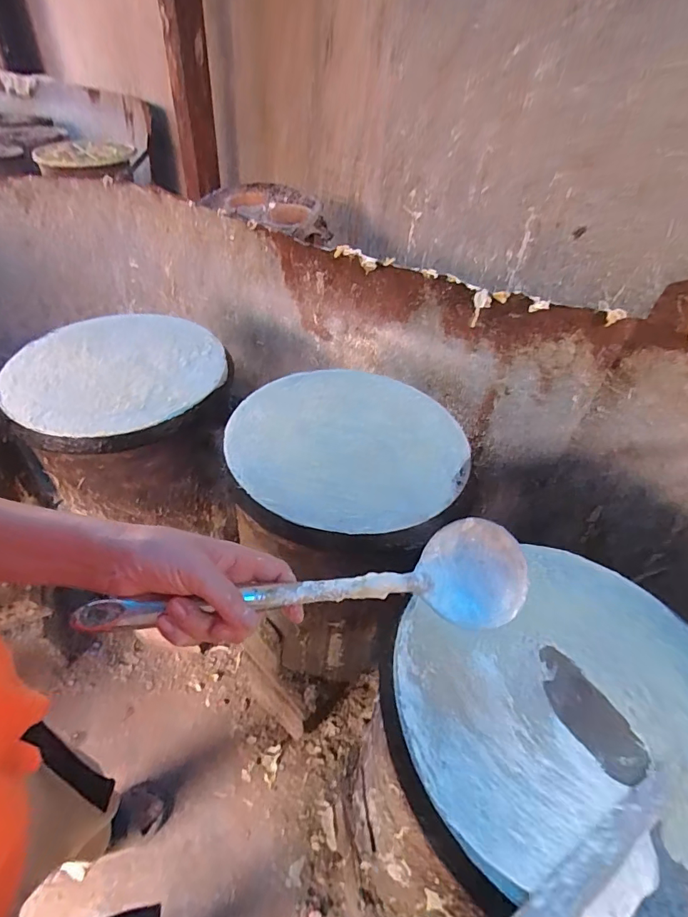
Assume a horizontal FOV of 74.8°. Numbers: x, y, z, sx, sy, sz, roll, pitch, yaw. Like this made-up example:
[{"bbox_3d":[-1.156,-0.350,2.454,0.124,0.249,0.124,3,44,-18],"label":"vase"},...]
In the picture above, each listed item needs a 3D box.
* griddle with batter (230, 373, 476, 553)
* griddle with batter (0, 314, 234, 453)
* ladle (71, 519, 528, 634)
[{"bbox_3d":[0.005,-0.025,0.694,0.356,0.020,0.376,8,43,1],"label":"griddle with batter"},{"bbox_3d":[-0.398,-0.159,0.805,0.362,0.042,0.361,-10,46,-17],"label":"griddle with batter"},{"bbox_3d":[-0.012,0.102,0.354,0.339,0.062,0.084,1,43,-19],"label":"ladle"}]

